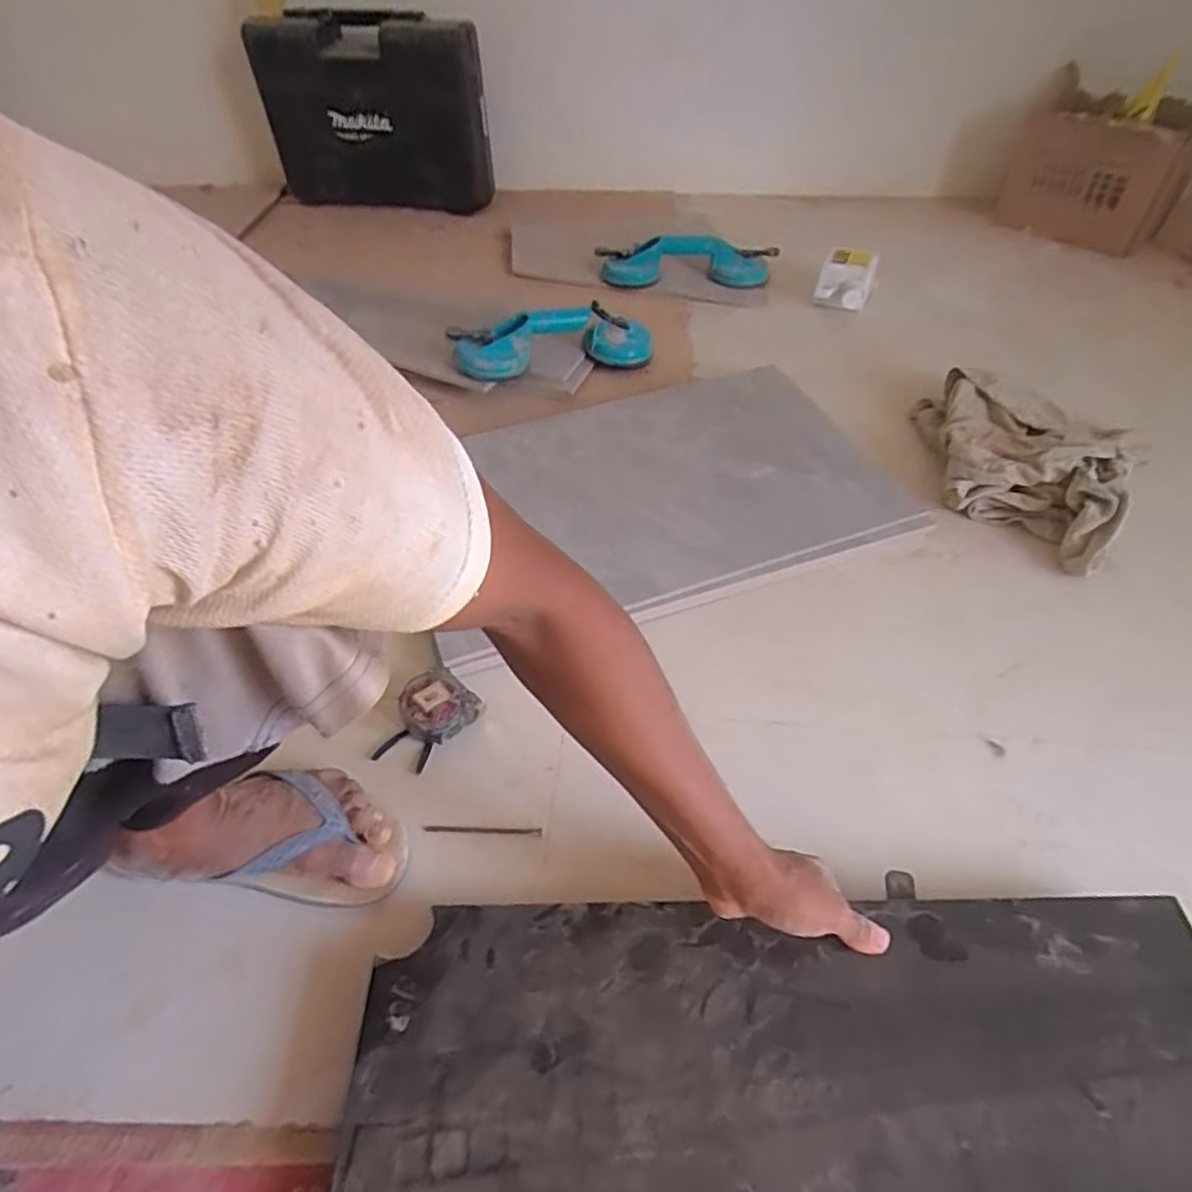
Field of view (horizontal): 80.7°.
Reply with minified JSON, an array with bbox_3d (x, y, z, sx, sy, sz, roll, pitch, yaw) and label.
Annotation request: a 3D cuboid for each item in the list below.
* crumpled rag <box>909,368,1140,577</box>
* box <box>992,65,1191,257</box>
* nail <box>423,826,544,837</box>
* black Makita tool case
[{"bbox_3d":[0.544,-0.196,0.908,0.273,0.069,0.309,28,55,24],"label":"crumpled rag"},{"bbox_3d":[1.004,-0.854,1.393,0.298,0.236,0.212,28,54,22],"label":"box"},{"bbox_3d":[-0.100,0.208,0.622,0.103,0.004,0.007,2,49,1],"label":"nail"},{"bbox_3d":[-0.495,-1.058,1.563,0.519,0.350,0.109,9,49,10],"label":"black Makita tool case"}]

